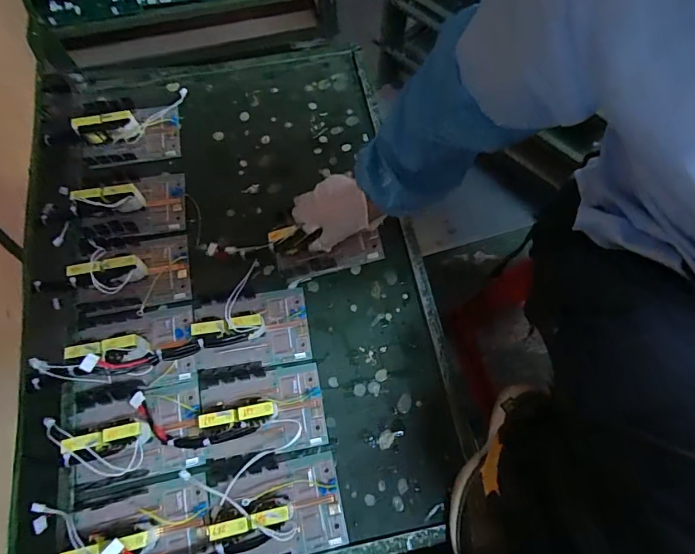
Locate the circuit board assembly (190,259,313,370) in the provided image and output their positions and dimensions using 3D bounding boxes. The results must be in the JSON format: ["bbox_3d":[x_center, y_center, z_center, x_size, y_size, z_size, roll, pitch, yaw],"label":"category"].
[{"bbox_3d":[-0.142,0.065,0.617,0.165,0.059,0.110,-5,70,-2],"label":"circuit board assembly"}]

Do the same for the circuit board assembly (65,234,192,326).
[{"bbox_3d":[-0.325,-0.011,0.646,0.165,0.055,0.123,-9,70,-3],"label":"circuit board assembly"}]

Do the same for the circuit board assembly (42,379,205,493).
[{"bbox_3d":[-0.293,0.198,0.565,0.197,0.052,0.129,-11,70,-4],"label":"circuit board assembly"}]

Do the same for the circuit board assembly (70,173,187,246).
[{"bbox_3d":[-0.343,-0.122,0.690,0.163,0.052,0.113,-16,71,-6],"label":"circuit board assembly"}]

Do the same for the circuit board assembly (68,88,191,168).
[{"bbox_3d":[-0.372,-0.265,0.746,0.180,0.050,0.120,-15,71,-5],"label":"circuit board assembly"}]

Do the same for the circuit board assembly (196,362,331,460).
[{"bbox_3d":[-0.122,0.173,0.580,0.175,0.053,0.122,-8,70,-3],"label":"circuit board assembly"}]

